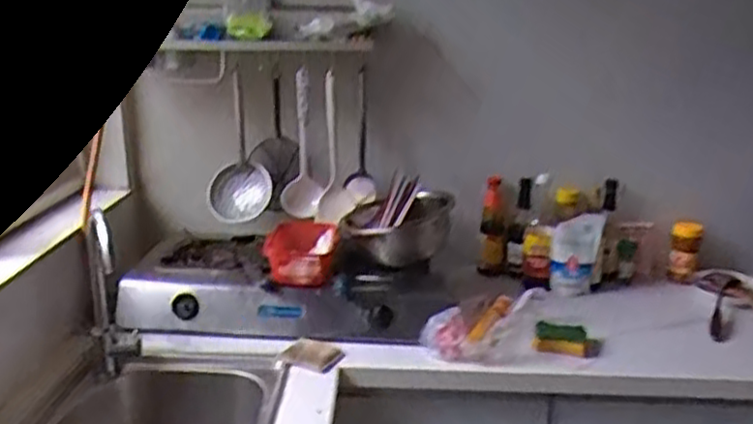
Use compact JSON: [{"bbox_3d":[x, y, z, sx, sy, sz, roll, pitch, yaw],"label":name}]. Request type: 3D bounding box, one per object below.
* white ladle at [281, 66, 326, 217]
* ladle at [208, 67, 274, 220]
[{"bbox_3d":[-0.187,-0.157,1.818,0.099,0.370,0.073,-2,17,-10],"label":"white ladle"},{"bbox_3d":[-0.351,-0.158,1.864,0.160,0.354,0.089,-2,17,-10],"label":"ladle"}]

